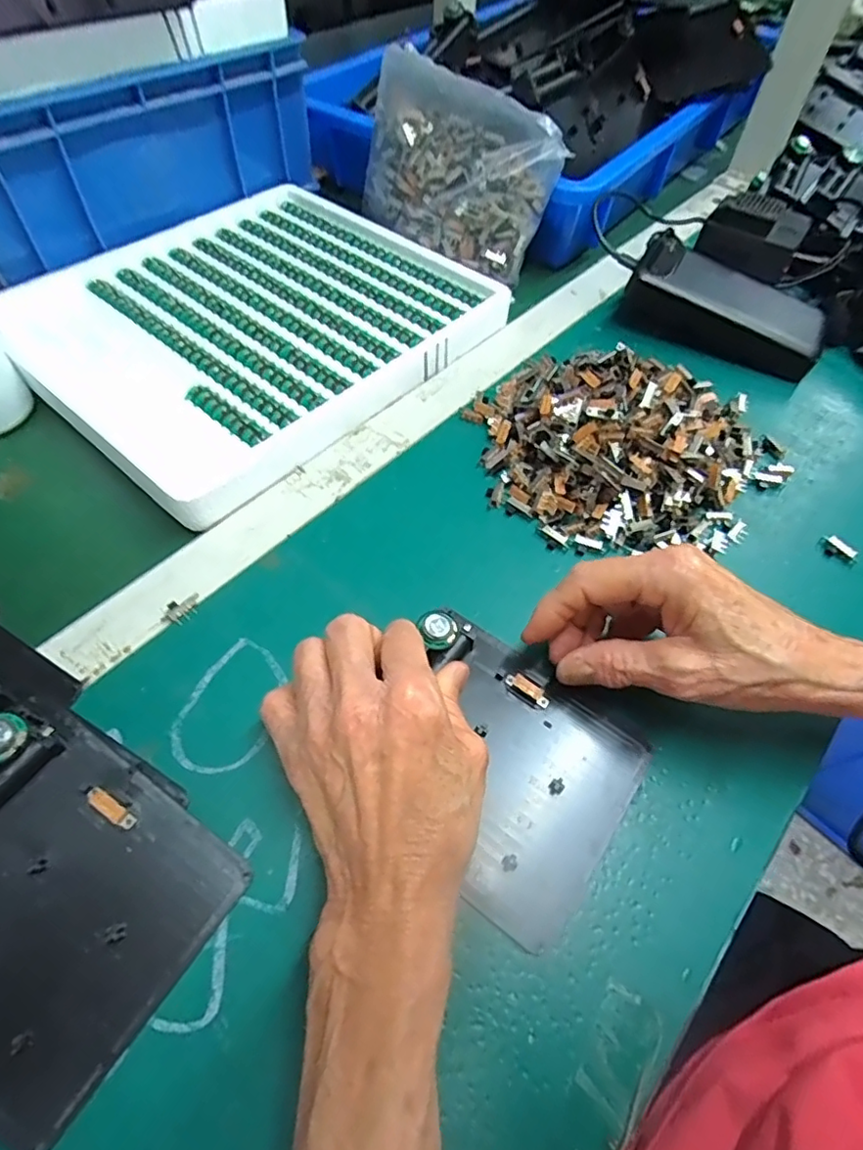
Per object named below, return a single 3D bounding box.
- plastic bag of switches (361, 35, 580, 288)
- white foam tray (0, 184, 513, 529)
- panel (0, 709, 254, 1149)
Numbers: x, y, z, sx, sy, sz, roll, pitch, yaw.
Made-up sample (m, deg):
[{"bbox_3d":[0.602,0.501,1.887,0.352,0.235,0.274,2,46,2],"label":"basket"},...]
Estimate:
[{"bbox_3d":[0.016,-0.347,0.492,0.177,0.119,0.038,35,25,14],"label":"plastic bag of switches"},{"bbox_3d":[-0.147,-0.207,0.459,0.295,0.025,0.320,37,61,21],"label":"white foam tray"},{"bbox_3d":[-0.157,0.126,0.229,0.128,0.023,0.110,37,60,5],"label":"panel"}]

